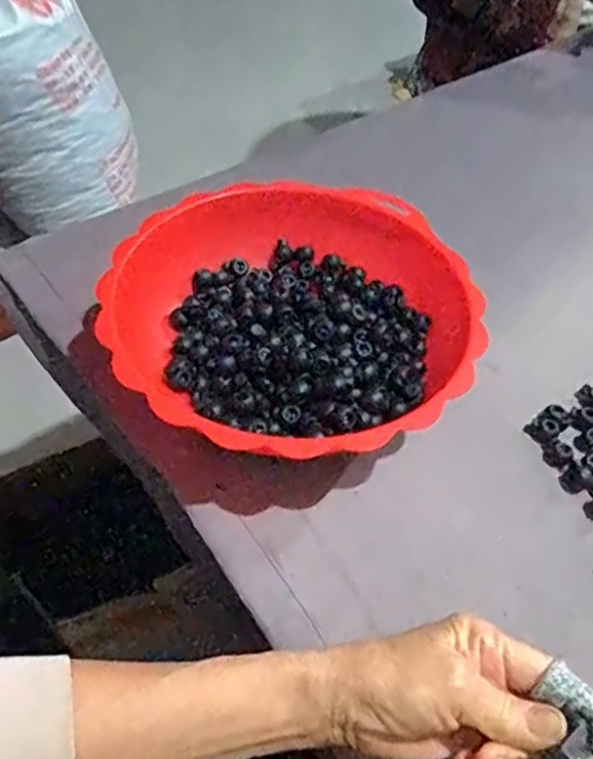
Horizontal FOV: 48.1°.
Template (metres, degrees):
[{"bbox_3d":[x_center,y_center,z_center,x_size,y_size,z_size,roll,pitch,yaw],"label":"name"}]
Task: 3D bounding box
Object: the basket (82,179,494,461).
[{"bbox_3d":[0.009,-0.039,0.462,0.226,0.076,0.230,2,51,-3],"label":"basket"}]

